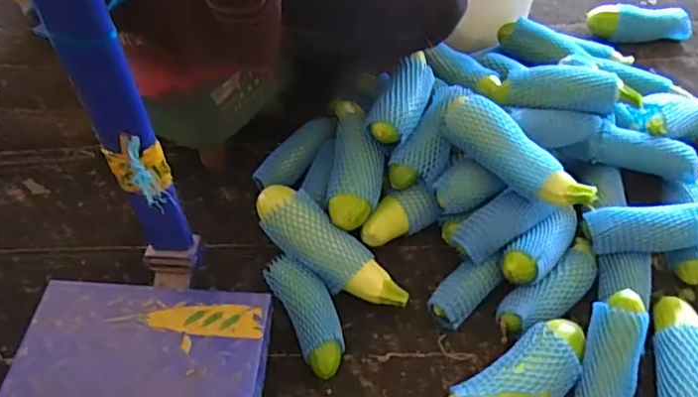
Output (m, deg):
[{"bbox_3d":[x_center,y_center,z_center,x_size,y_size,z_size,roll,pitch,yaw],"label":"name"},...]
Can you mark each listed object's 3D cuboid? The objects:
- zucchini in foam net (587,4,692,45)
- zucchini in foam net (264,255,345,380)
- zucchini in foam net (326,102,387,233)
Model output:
[{"bbox_3d":[0.660,-0.387,1.265,0.225,0.077,0.063,-3,53,-1],"label":"zucchini in foam net"},{"bbox_3d":[-0.056,0.165,0.817,0.068,0.054,0.191,-23,56,-15],"label":"zucchini in foam net"},{"bbox_3d":[0.013,-0.062,0.904,0.084,0.076,0.235,2,53,4],"label":"zucchini in foam net"}]

